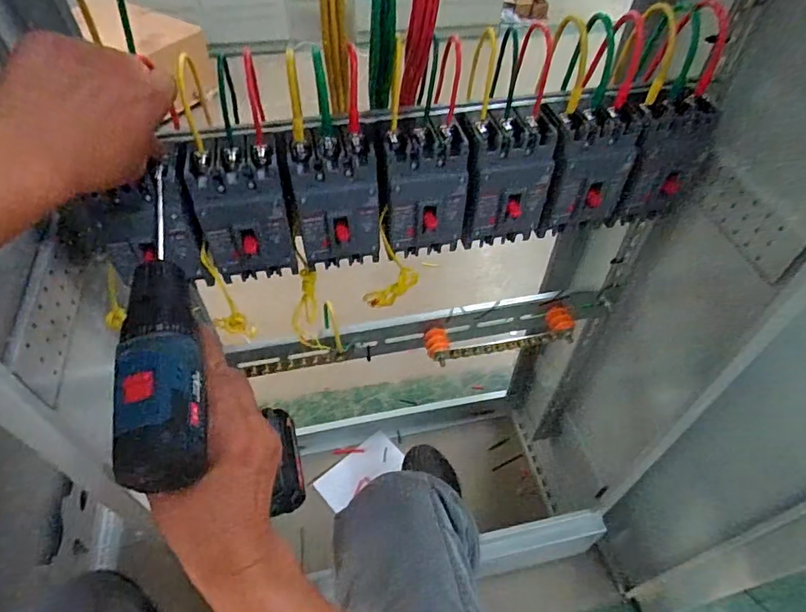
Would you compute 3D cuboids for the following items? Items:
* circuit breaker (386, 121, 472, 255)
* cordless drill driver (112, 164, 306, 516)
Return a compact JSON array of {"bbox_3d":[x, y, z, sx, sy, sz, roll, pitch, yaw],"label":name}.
[{"bbox_3d":[0.021,-0.110,0.492,0.076,0.117,0.061,-2,50,-2],"label":"circuit breaker"},{"bbox_3d":[-0.135,0.073,0.386,0.085,0.209,0.176,-2,50,-3],"label":"cordless drill driver"}]

